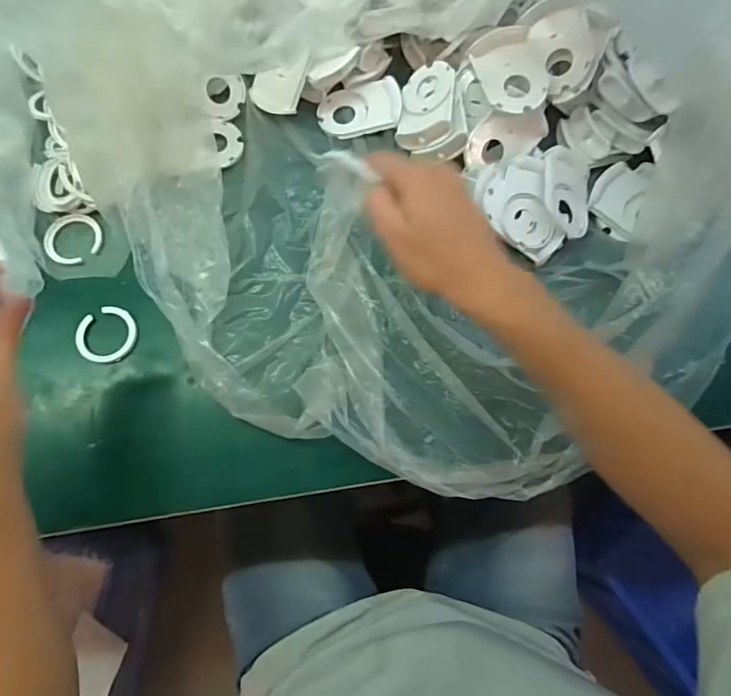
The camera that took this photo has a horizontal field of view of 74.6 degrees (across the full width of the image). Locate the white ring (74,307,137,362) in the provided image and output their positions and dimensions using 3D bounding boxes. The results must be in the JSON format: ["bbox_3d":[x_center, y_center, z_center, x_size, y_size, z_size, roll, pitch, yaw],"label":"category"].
[{"bbox_3d":[-0.230,-0.012,0.428,0.050,0.008,0.050,0,75,0],"label":"white ring"}]

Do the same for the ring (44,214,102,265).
[{"bbox_3d":[-0.278,-0.103,0.456,0.053,0.007,0.050,0,75,0],"label":"ring"}]

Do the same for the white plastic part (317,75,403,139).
[{"bbox_3d":[-0.006,-0.248,0.490,0.083,0.012,0.057,-4,75,-1],"label":"white plastic part"}]

